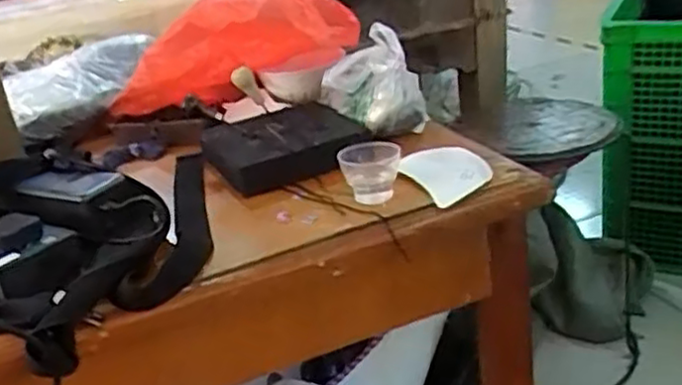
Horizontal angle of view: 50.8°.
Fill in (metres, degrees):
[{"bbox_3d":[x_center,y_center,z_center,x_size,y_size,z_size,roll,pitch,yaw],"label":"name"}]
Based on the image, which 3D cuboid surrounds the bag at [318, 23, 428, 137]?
[{"bbox_3d":[0.032,-0.123,0.790,0.109,0.101,0.093,-8,24,-1],"label":"bag"}]

